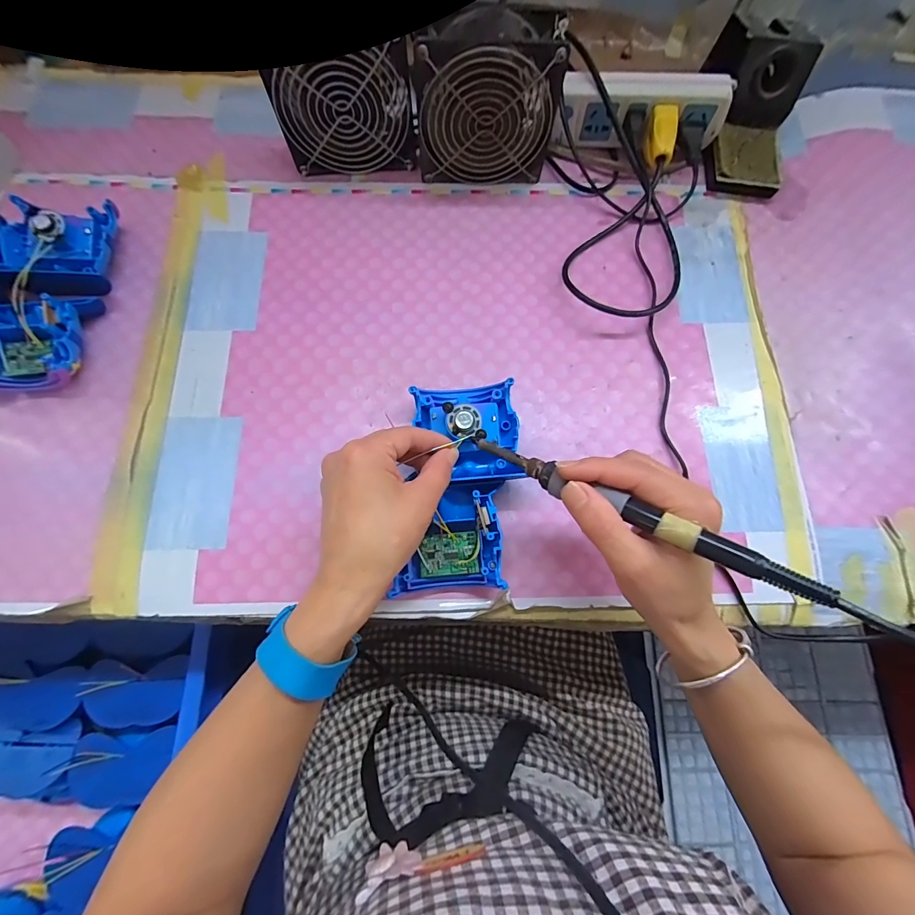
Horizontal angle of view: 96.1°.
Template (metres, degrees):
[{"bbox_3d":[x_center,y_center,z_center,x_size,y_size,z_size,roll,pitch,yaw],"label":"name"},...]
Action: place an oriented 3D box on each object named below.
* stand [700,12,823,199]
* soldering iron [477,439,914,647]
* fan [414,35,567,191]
[{"bbox_3d":[0.293,-0.354,0.403,0.079,0.072,0.160,4,75,0],"label":"stand"},{"bbox_3d":[0.113,0.038,0.220,0.261,0.017,0.018,25,75,33],"label":"soldering iron"},{"bbox_3d":[0.026,-0.307,0.367,0.120,0.115,0.035,-1,75,-1],"label":"fan"}]

